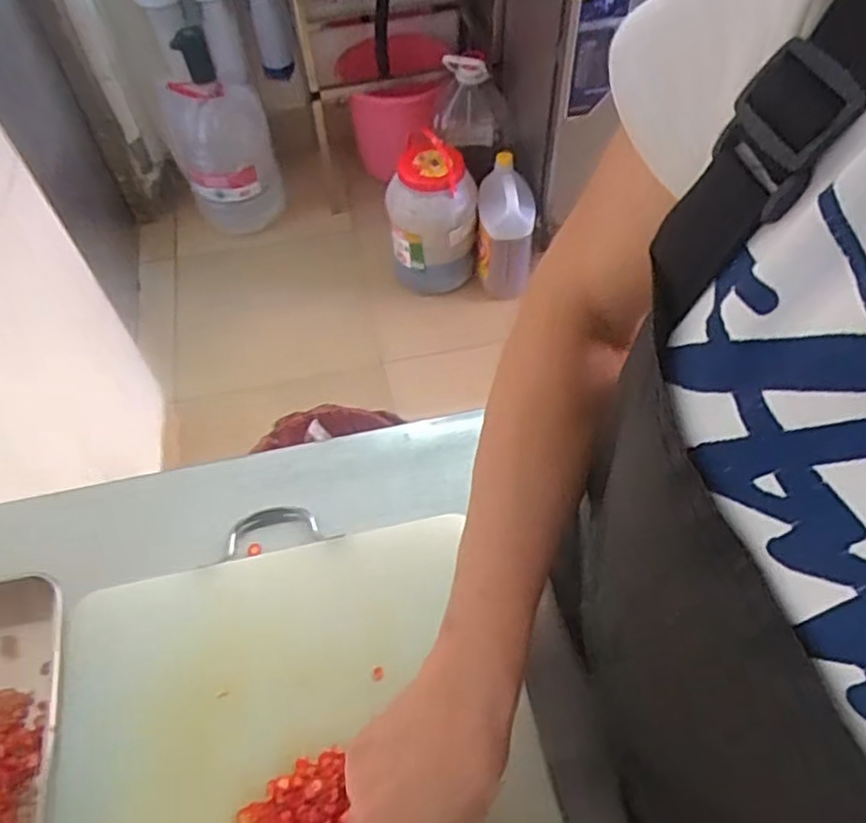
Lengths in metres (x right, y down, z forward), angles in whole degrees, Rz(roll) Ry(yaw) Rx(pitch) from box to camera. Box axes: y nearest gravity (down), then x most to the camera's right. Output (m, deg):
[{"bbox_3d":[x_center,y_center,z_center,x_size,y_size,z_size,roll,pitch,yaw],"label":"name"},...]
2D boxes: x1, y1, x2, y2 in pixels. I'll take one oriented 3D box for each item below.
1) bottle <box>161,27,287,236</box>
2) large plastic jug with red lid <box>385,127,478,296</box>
[{"bbox_3d":[-0.540,-0.685,1.745,0.239,0.440,0.211,-20,58,-11],"label":"bottle"},{"bbox_3d":[-0.001,-0.454,1.645,0.203,0.375,0.158,-3,56,0],"label":"large plastic jug with red lid"}]

